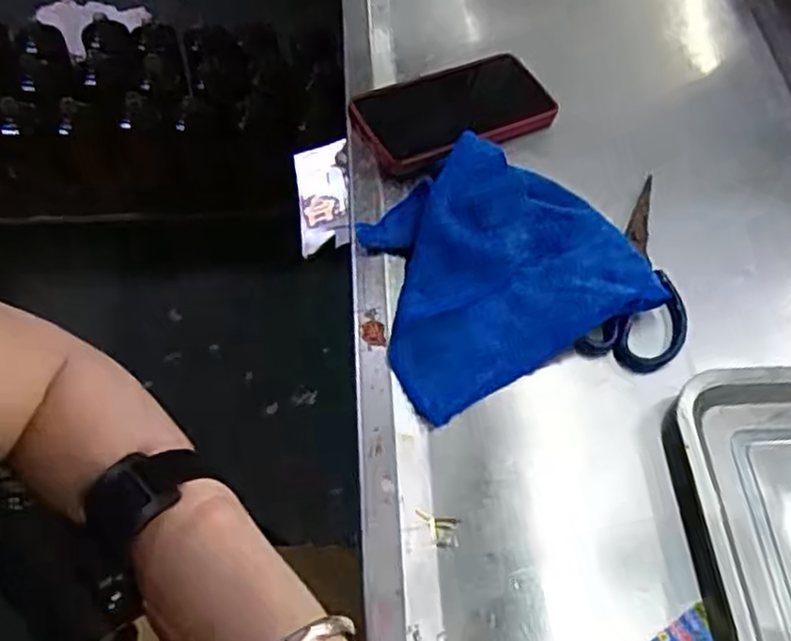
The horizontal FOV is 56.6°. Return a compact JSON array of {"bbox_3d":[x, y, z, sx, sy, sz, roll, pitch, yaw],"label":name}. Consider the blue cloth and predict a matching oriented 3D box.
[{"bbox_3d":[0.066,-0.045,0.530,0.195,0.027,0.171,-25,63,-18],"label":"blue cloth"}]

